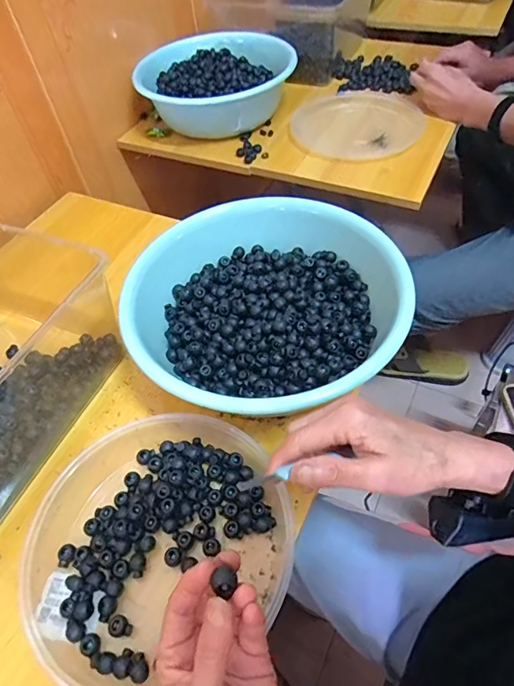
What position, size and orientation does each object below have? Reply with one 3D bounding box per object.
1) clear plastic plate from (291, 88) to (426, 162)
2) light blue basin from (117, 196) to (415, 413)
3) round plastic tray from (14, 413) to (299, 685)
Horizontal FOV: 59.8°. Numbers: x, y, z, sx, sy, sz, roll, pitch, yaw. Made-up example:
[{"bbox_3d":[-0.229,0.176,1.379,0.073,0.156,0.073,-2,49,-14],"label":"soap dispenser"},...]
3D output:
[{"bbox_3d":[0.191,-0.409,0.829,0.215,0.029,0.230,0,60,0],"label":"clear plastic plate"},{"bbox_3d":[0.003,-0.042,0.521,0.295,0.097,0.270,-2,53,3],"label":"light blue basin"},{"bbox_3d":[-0.090,0.166,0.403,0.229,0.045,0.214,-2,53,3],"label":"round plastic tray"}]

